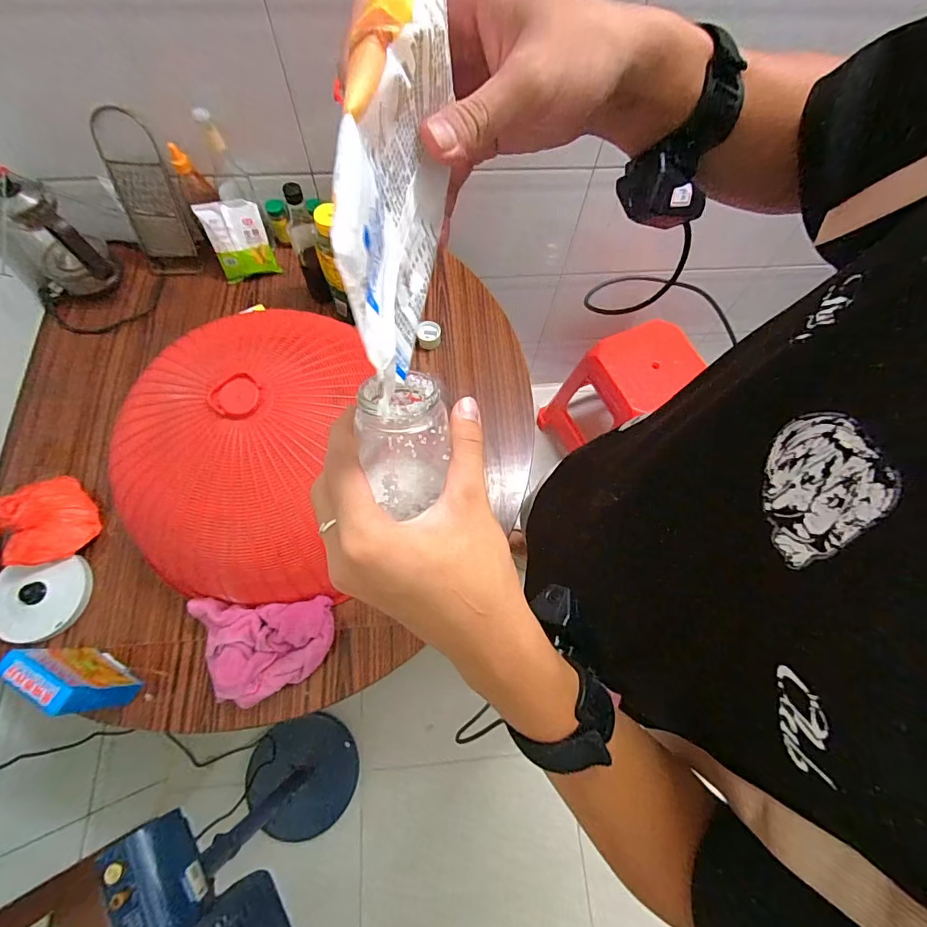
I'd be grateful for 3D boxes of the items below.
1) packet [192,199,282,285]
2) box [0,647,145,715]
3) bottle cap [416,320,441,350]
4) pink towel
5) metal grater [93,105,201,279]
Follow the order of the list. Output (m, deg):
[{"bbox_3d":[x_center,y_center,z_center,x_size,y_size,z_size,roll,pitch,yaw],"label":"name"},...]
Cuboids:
[{"bbox_3d":[-0.501,-0.494,1.006,0.125,0.160,0.034,-10,46,-5],"label":"packet"},{"bbox_3d":[-0.565,0.313,0.657,0.120,0.172,0.041,28,70,9],"label":"box"},{"bbox_3d":[-0.077,-0.288,1.002,0.054,0.034,0.060,-6,68,-5],"label":"bottle cap"},{"bbox_3d":[-0.322,0.300,0.730,0.217,0.073,0.148,0,68,-2],"label":"pink towel"},{"bbox_3d":[-0.671,-0.560,0.966,0.121,0.317,0.029,-2,50,-9],"label":"metal grater"}]

